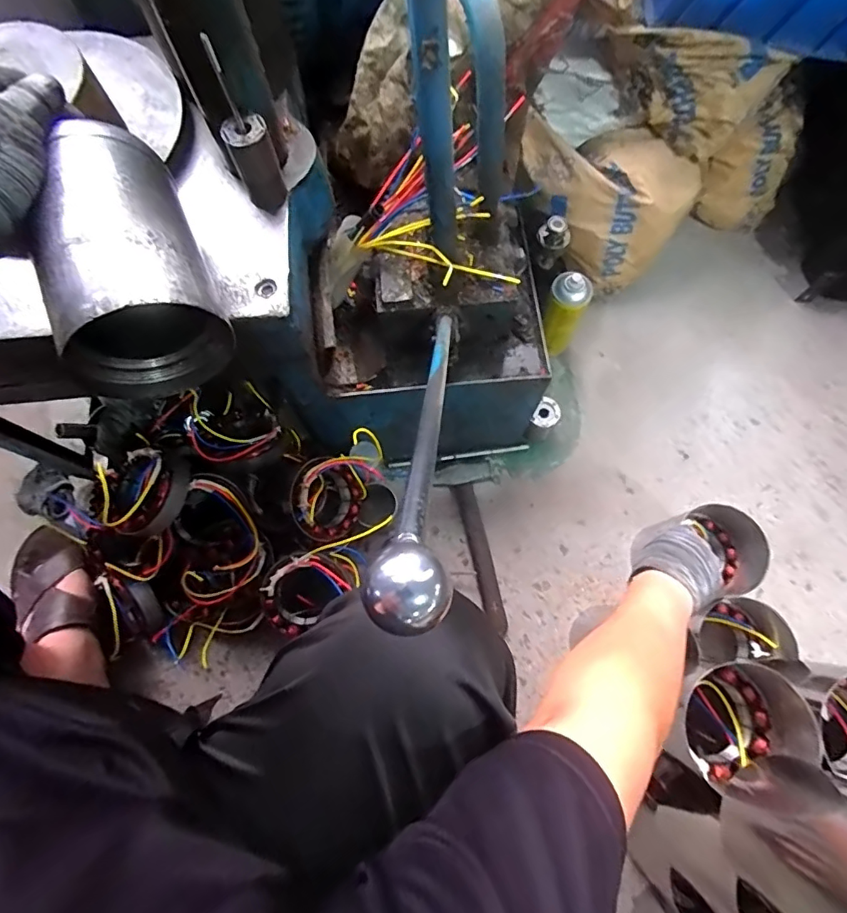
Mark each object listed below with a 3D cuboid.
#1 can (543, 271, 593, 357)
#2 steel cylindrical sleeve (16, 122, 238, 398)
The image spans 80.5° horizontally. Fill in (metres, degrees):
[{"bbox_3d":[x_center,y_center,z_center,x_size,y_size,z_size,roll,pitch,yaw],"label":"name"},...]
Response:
[{"bbox_3d":[0.229,-0.235,0.843,0.071,0.175,0.061,-24,73,-6],"label":"can"},{"bbox_3d":[-0.229,-0.150,0.396,0.105,0.111,0.179,-23,73,-5],"label":"steel cylindrical sleeve"}]

